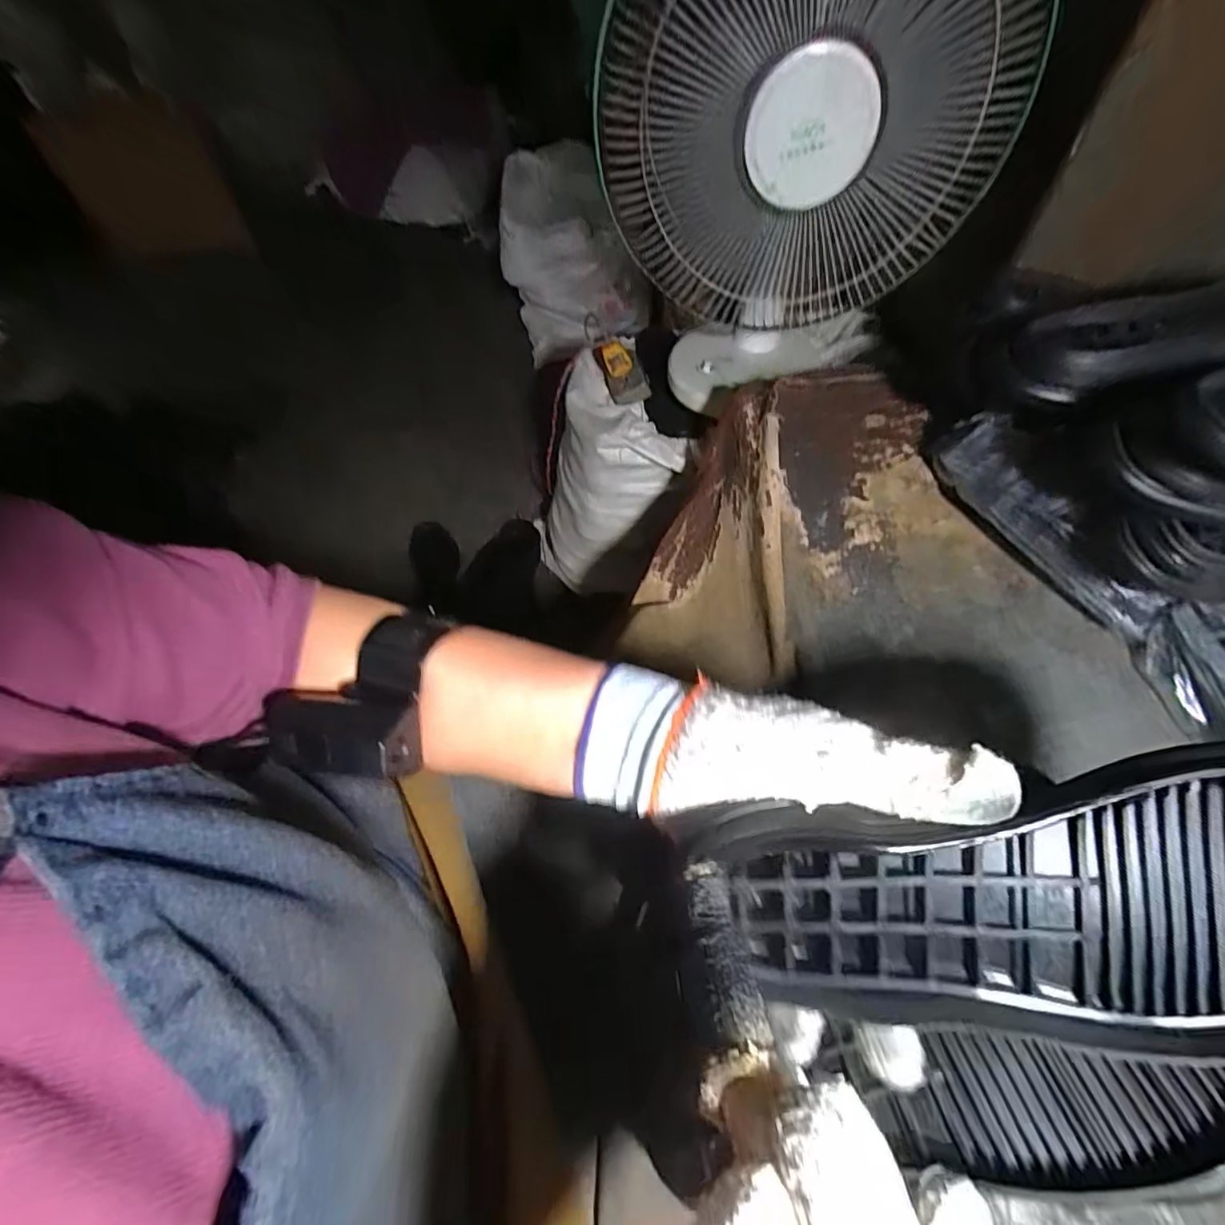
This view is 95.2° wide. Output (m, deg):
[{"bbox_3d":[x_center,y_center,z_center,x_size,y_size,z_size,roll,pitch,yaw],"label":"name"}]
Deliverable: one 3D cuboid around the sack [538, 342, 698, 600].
[{"bbox_3d":[-0.050,-0.212,1.018,0.206,0.473,0.162,24,58,-9],"label":"sack"}]

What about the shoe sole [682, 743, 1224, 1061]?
[{"bbox_3d":[0.169,0.105,0.203,0.256,0.028,0.098,-13,94,10],"label":"shoe sole"}]

